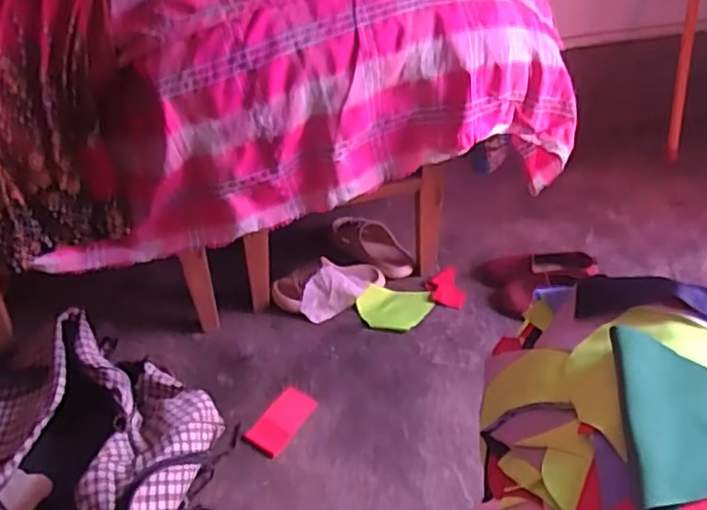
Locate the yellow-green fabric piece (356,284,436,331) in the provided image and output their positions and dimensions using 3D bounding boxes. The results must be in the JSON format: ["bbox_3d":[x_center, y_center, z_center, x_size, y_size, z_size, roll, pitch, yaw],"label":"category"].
[{"bbox_3d":[0.075,0.091,1.175,0.132,0.023,0.083,1,41,-2],"label":"yellow-green fabric piece"}]

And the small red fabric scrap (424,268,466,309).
[{"bbox_3d":[0.174,0.056,1.228,0.072,0.013,0.088,14,42,13],"label":"small red fabric scrap"}]

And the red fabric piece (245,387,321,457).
[{"bbox_3d":[-0.108,0.247,0.994,0.056,0.009,0.114,23,45,23],"label":"red fabric piece"}]

